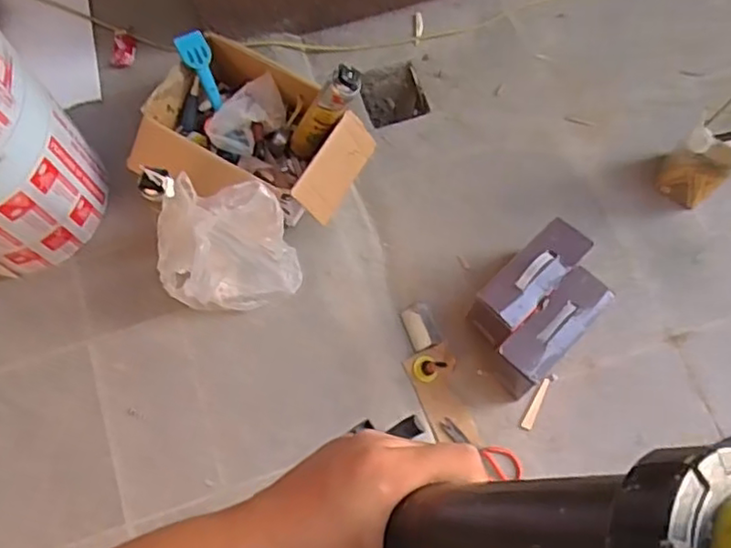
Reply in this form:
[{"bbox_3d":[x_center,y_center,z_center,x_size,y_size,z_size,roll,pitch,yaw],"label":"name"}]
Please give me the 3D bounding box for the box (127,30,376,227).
[{"bbox_3d":[-0.248,-0.319,1.412,0.471,0.282,0.365,26,74,8],"label":"box"}]

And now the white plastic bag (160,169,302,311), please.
[{"bbox_3d":[-0.284,-0.044,1.322,0.280,0.351,0.168,7,73,2],"label":"white plastic bag"}]

